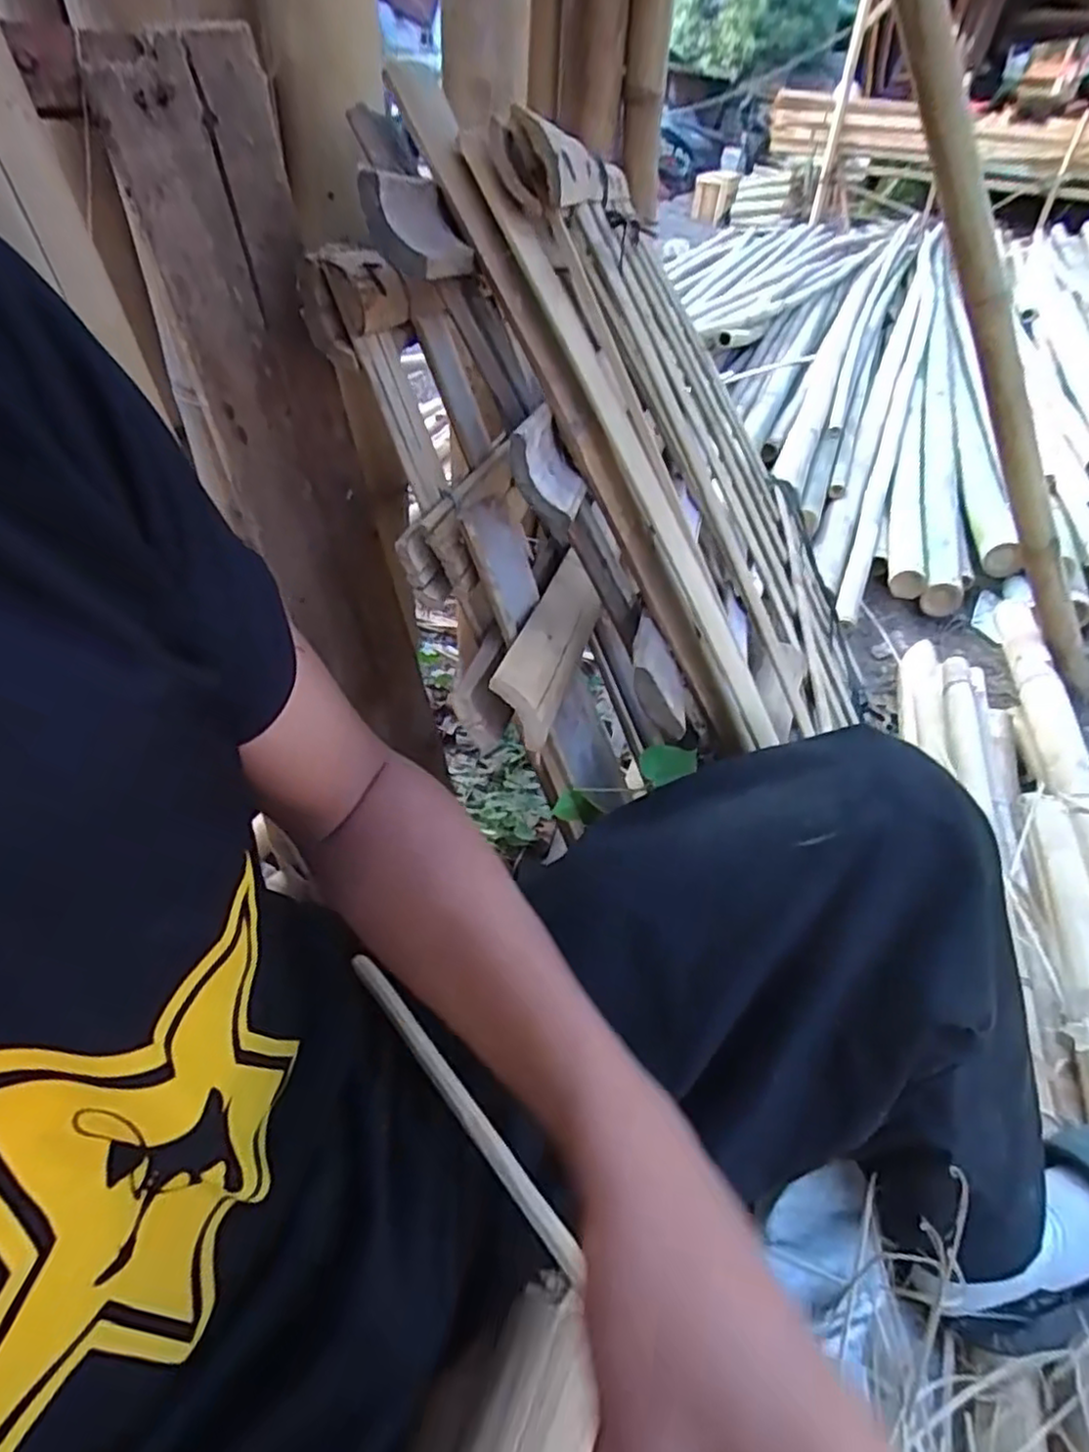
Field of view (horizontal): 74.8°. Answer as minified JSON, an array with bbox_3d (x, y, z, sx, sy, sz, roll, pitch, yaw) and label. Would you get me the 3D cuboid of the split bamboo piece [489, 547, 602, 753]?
[{"bbox_3d":[0.005,-0.052,0.444,0.052,0.024,0.153,45,35,-20],"label":"split bamboo piece"}]

